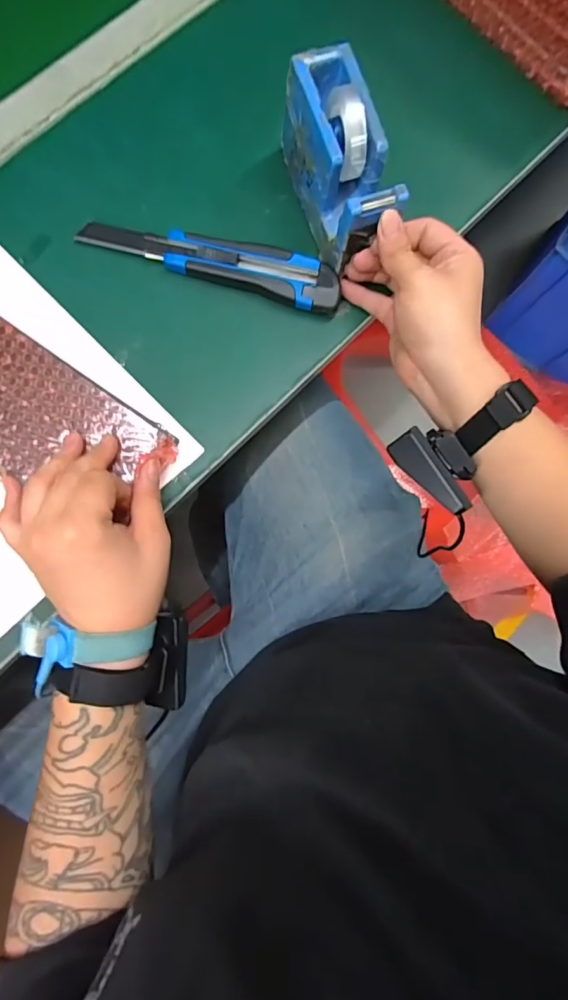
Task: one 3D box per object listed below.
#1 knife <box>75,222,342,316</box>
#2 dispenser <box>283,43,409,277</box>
[{"bbox_3d":[-0.057,-0.196,0.384,0.208,0.016,0.039,16,82,-2],"label":"knife"},{"bbox_3d":[0.042,-0.254,0.364,0.049,0.079,0.131,-20,84,-6],"label":"dispenser"}]

